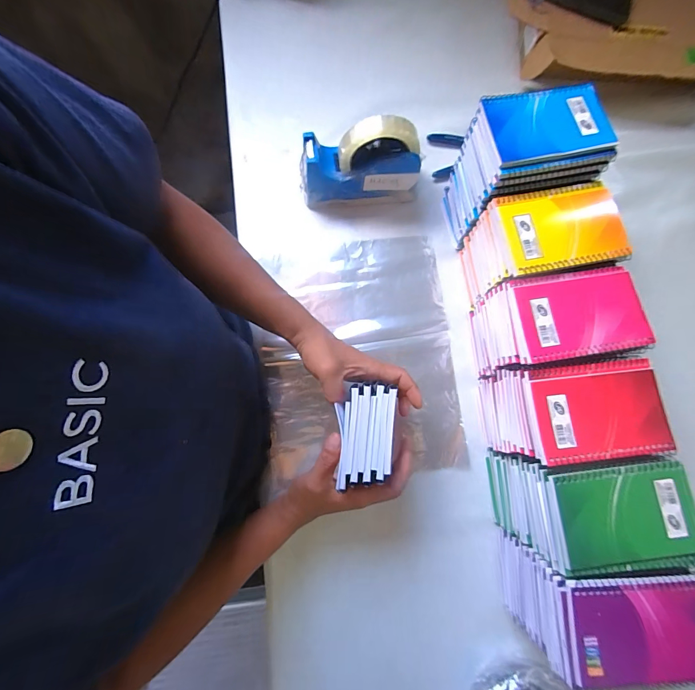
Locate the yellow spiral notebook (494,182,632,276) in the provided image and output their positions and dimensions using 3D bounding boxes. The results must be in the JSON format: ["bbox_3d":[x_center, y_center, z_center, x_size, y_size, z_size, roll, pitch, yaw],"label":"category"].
[{"bbox_3d":[0.234,-0.130,0.380,0.130,0.013,0.094,-8,79,-2],"label":"yellow spiral notebook"}]

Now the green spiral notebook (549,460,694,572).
[{"bbox_3d":[0.258,0.155,0.320,0.127,0.010,0.081,-7,79,-2],"label":"green spiral notebook"}]

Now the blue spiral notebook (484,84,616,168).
[{"bbox_3d":[0.216,-0.240,0.375,0.130,0.013,0.083,-11,79,-3],"label":"blue spiral notebook"}]

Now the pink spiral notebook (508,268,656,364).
[{"bbox_3d":[0.242,-0.032,0.359,0.127,0.007,0.091,-8,79,-2],"label":"pink spiral notebook"}]

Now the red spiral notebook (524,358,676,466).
[{"bbox_3d":[0.249,0.065,0.345,0.127,0.010,0.093,-5,79,-1],"label":"red spiral notebook"}]

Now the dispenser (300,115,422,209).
[{"bbox_3d":[0.016,-0.239,0.457,0.155,0.118,0.054,0,79,-1],"label":"dispenser"}]

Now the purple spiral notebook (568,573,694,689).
[{"bbox_3d":[0.265,0.253,0.307,0.129,0.010,0.086,-2,79,-1],"label":"purple spiral notebook"}]

